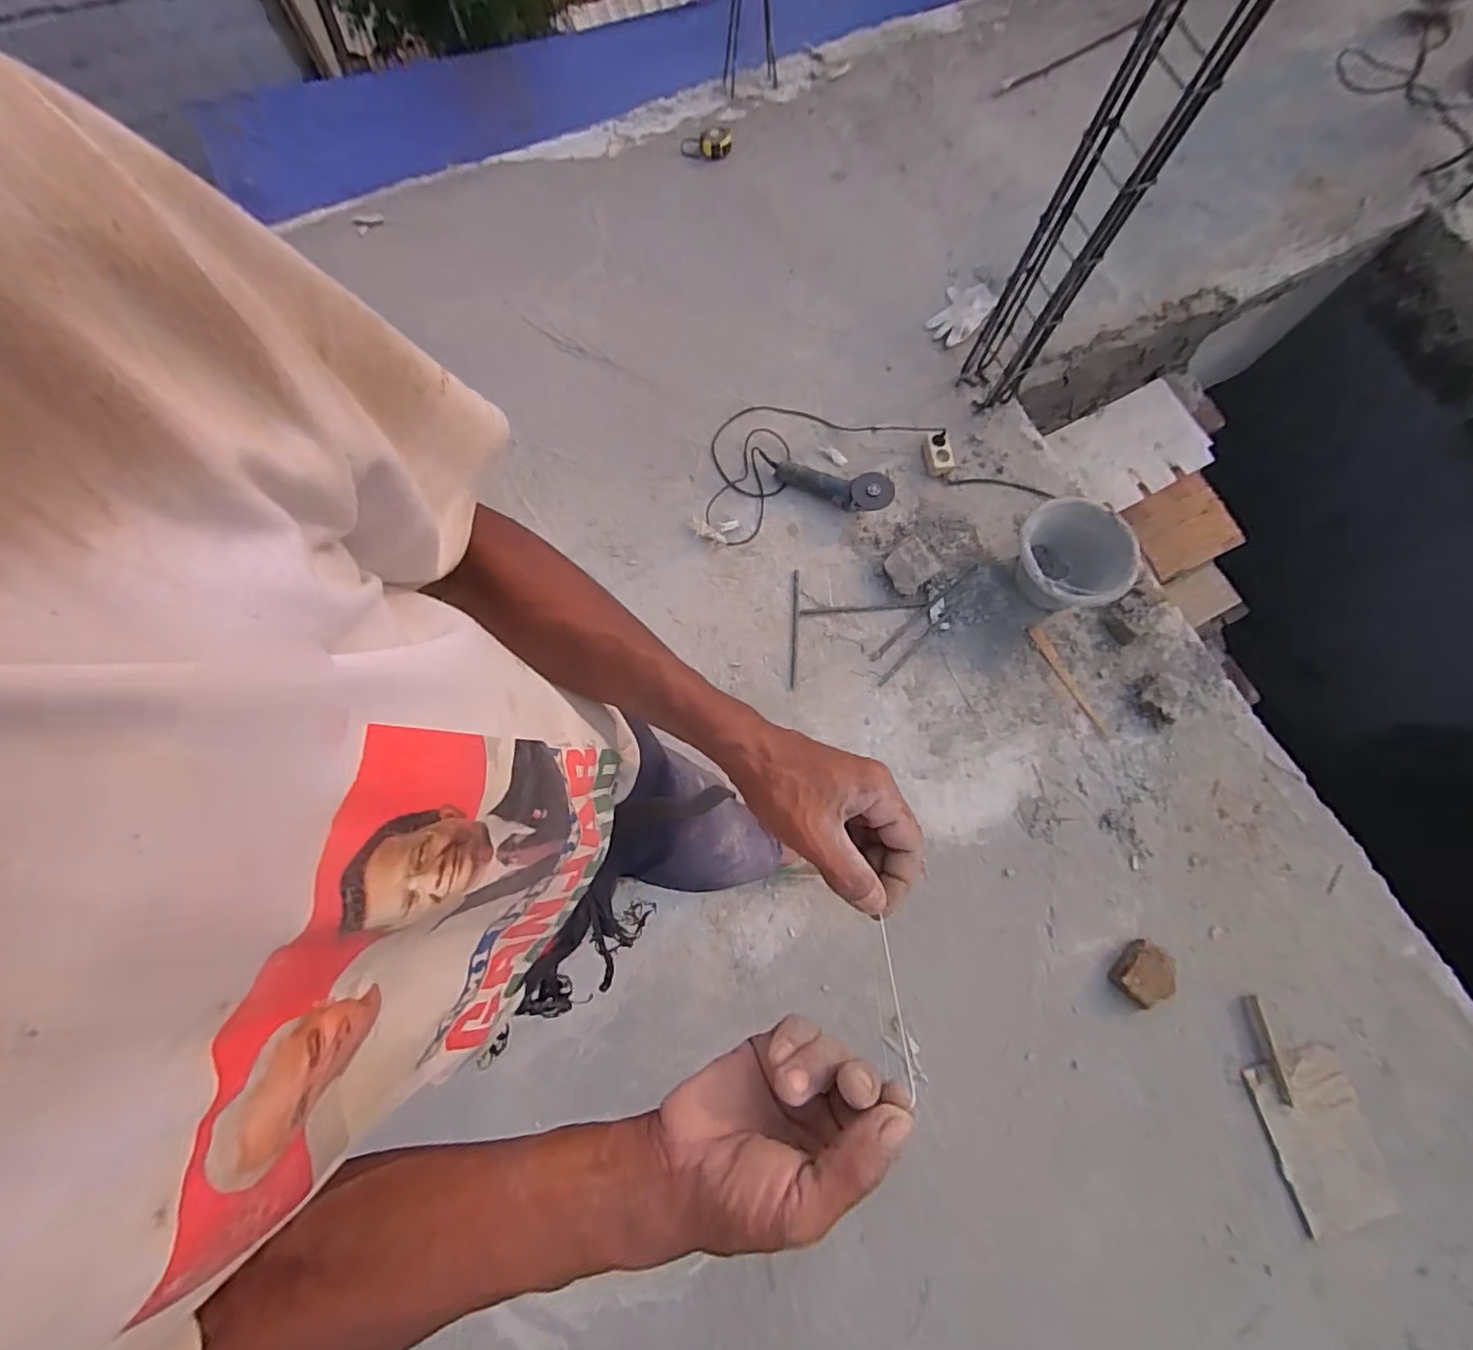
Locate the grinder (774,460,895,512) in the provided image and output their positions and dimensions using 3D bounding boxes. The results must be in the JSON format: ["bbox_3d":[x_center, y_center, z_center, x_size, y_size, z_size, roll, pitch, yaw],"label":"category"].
[{"bbox_3d":[0.235,-0.467,1.516,0.290,0.082,0.088,16,77,3],"label":"grinder"}]

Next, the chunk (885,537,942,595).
[{"bbox_3d":[0.408,-0.257,1.477,0.115,0.061,0.109,0,75,-1],"label":"chunk"}]

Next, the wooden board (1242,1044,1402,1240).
[{"bbox_3d":[1.153,0.920,1.215,0.206,0.026,0.319,-16,79,-2],"label":"wooden board"}]

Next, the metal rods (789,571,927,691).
[{"bbox_3d":[0.287,-0.101,1.469,0.309,0.007,0.274,2,85,3],"label":"metal rods"}]

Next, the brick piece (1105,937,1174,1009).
[{"bbox_3d":[0.835,0.609,1.266,0.125,0.050,0.111,-37,79,-9],"label":"brick piece"}]

